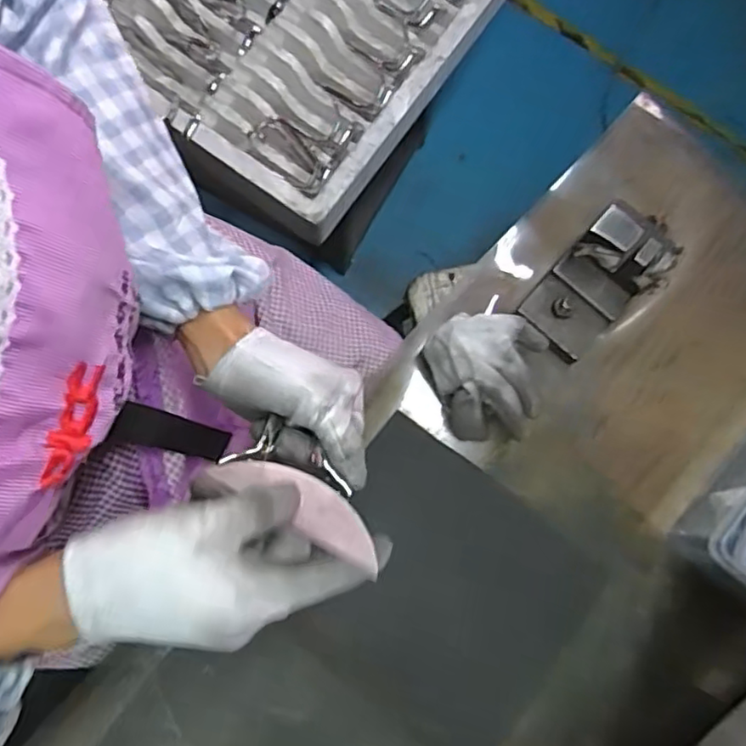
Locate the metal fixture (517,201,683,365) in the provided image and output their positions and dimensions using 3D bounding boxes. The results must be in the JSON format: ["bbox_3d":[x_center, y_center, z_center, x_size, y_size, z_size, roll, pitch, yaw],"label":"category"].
[{"bbox_3d":[0.167,-0.066,0.486,0.069,0.080,0.094,41,80,5],"label":"metal fixture"}]

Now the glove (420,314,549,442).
[{"bbox_3d":[0.078,0.003,0.473,0.081,0.064,0.089,5,79,-2],"label":"glove"}]

